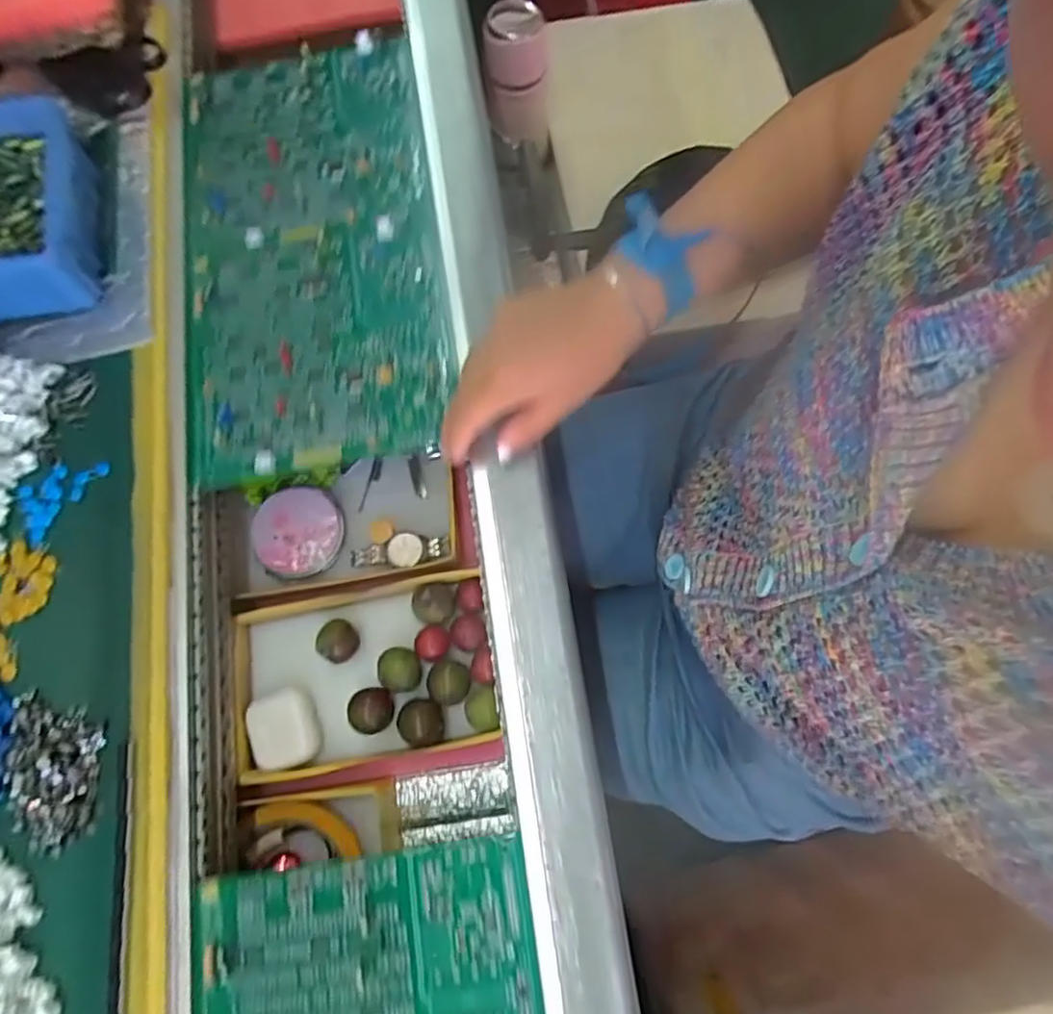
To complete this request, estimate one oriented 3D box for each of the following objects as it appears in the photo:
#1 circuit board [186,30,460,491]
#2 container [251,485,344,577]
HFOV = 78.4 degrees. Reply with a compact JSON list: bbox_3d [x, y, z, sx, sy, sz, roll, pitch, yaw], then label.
[{"bbox_3d":[-0.163,-0.197,0.481,0.188,0.026,0.351,-10,74,-1],"label":"circuit board"},{"bbox_3d":[-0.174,0.019,0.493,0.065,0.011,0.067,-1,76,2],"label":"container"}]

